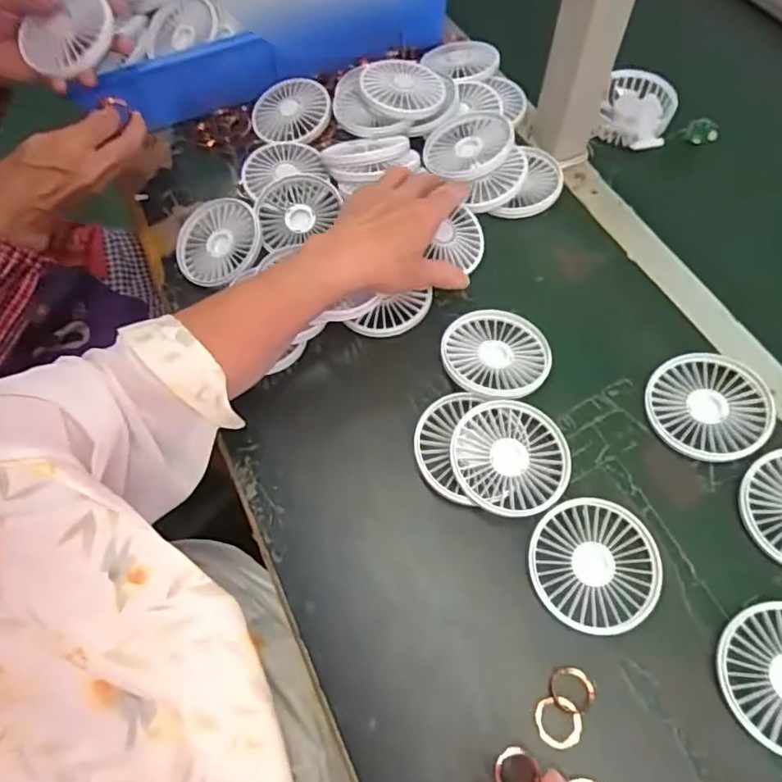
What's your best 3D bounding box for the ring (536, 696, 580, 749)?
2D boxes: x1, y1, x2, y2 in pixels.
[{"bbox_3d":[0.105,0.210,0.362,0.027,0.006,0.028,-1,64,2],"label":"ring"}]

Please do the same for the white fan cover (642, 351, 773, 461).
[{"bbox_3d":[0.245,0.014,0.446,0.084,0.021,0.086,9,64,7],"label":"white fan cover"}]

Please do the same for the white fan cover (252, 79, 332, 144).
[{"bbox_3d":[-0.108,-0.299,0.620,0.083,0.017,0.085,-9,64,-1],"label":"white fan cover"}]

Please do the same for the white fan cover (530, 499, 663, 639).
[{"bbox_3d":[0.143,0.121,0.401,0.088,0.010,0.086,3,64,4],"label":"white fan cover"}]

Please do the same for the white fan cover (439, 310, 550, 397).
[{"bbox_3d":[0.086,-0.031,0.473,0.086,0.020,0.085,19,66,12],"label":"white fan cover"}]

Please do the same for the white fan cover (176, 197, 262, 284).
[{"bbox_3d":[-0.166,-0.143,0.551,0.085,0.015,0.092,-45,65,-3],"label":"white fan cover"}]

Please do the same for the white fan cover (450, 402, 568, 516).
[{"bbox_3d":[0.089,0.049,0.431,0.084,0.012,0.088,37,71,19],"label":"white fan cover"}]

